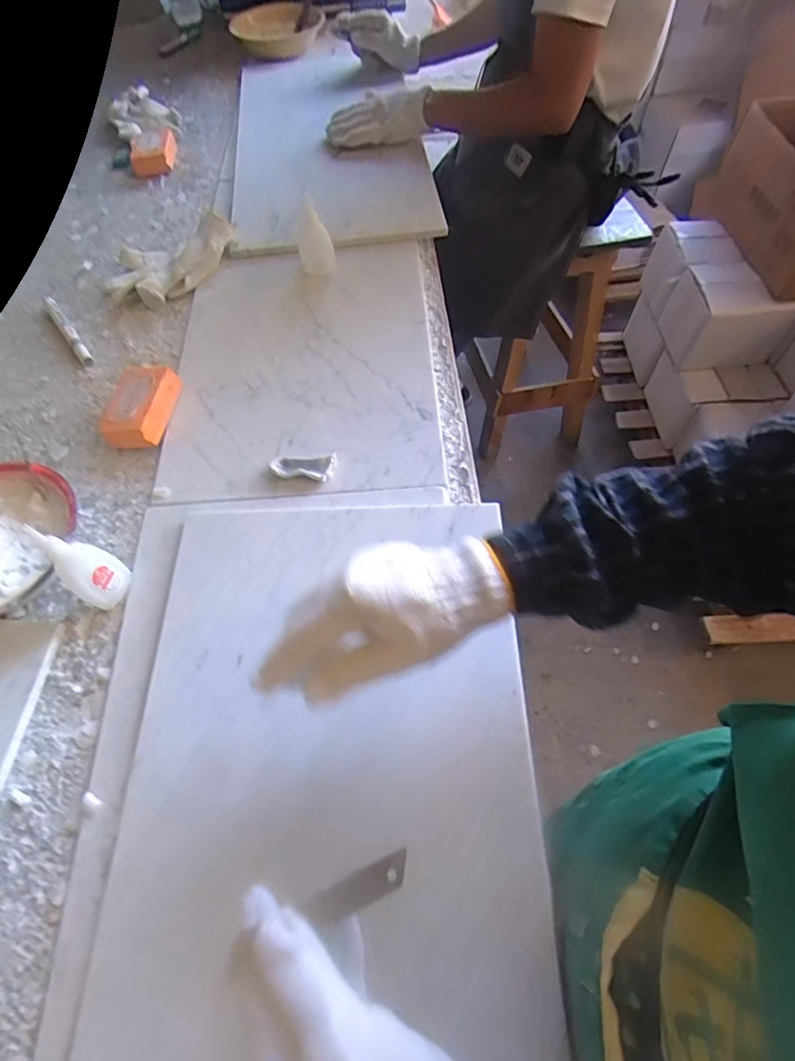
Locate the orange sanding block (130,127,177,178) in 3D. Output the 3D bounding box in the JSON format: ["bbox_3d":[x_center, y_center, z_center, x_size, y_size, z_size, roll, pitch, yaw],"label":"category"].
[{"bbox_3d":[-0.402,-0.625,0.860,0.072,0.030,0.095,-10,61,-3],"label":"orange sanding block"}]

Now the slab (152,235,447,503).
[{"bbox_3d":[-0.108,-0.208,0.620,0.297,0.016,0.388,-3,61,0],"label":"slab"}]

